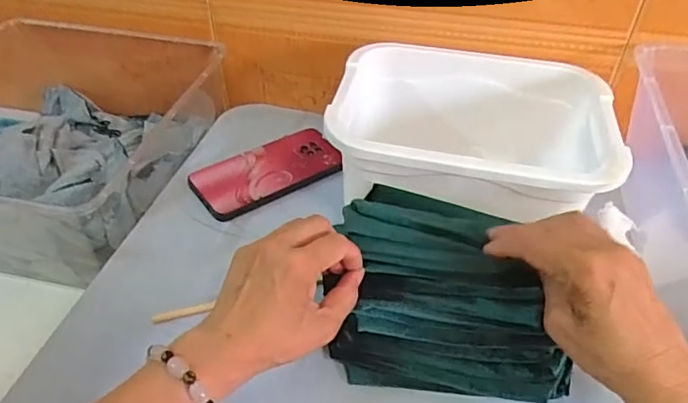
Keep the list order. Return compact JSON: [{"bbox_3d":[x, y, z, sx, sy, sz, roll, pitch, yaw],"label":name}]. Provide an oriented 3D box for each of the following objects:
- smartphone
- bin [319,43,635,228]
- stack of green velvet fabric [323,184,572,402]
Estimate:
[{"bbox_3d":[-0.082,-0.033,0.571,0.159,0.011,0.074,-24,49,-25],"label":"smartphone"},{"bbox_3d":[0.117,-0.056,0.521,0.249,0.109,0.185,7,44,5],"label":"bin"},{"bbox_3d":[0.084,0.063,0.412,0.171,0.093,0.138,9,44,7],"label":"stack of green velvet fabric"}]

